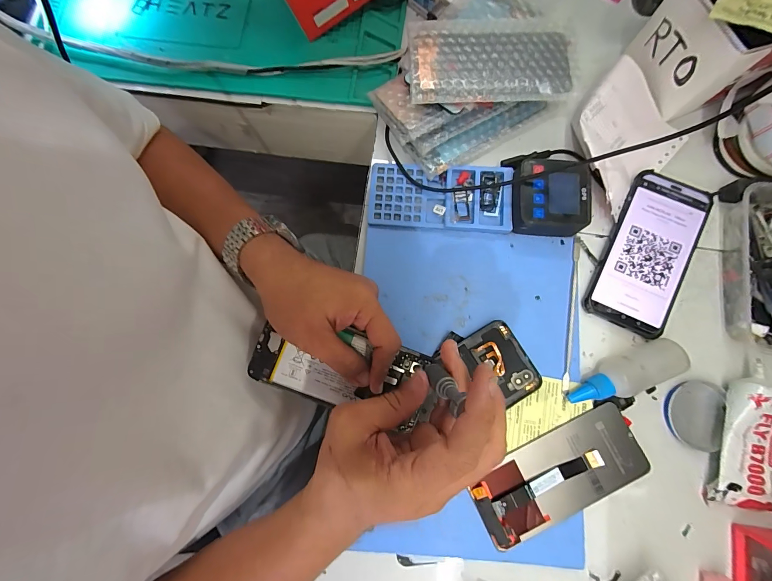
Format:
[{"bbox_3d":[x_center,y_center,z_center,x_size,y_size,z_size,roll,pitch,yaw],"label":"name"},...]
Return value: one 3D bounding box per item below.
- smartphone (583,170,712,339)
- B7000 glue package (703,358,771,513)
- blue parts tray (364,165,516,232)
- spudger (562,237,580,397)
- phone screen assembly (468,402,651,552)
[{"bbox_3d":[0.269,-0.040,0.347,0.077,0.012,0.162,25,81,5],"label":"smartphone"},{"bbox_3d":[0.341,0.136,0.310,0.060,0.029,0.131,13,80,3],"label":"B7000 glue package"},{"bbox_3d":[0.057,-0.099,0.360,0.148,0.016,0.068,4,80,2],"label":"blue parts tray"},{"bbox_3d":[0.188,0.022,0.343,0.008,0.005,0.160,10,80,3],"label":"spudger"},{"bbox_3d":[0.160,0.171,0.313,0.159,0.007,0.070,-25,80,-6],"label":"phone screen assembly"}]

